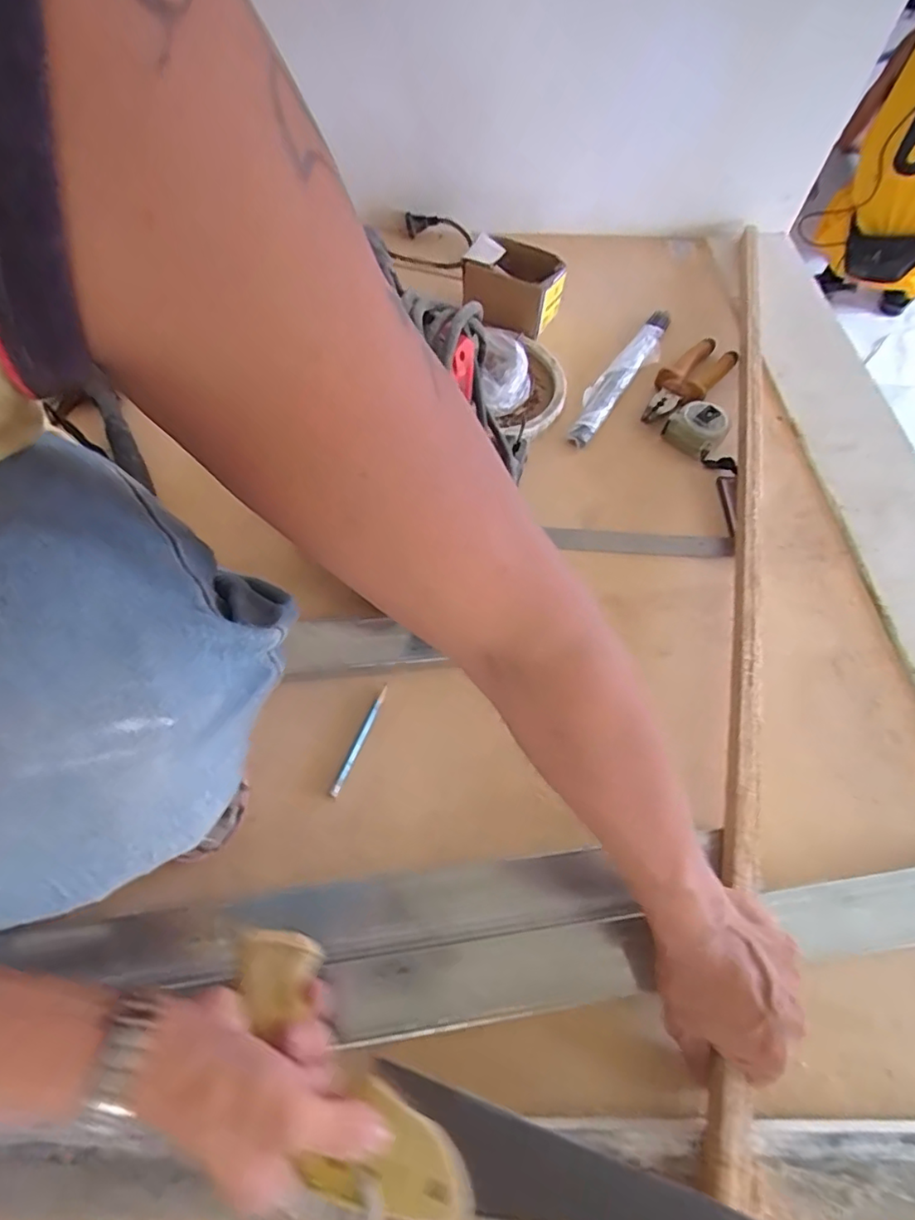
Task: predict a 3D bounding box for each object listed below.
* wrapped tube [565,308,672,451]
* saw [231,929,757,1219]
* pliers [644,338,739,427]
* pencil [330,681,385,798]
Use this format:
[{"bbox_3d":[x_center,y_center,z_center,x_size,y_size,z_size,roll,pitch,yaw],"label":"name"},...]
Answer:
[{"bbox_3d":[0.207,-0.298,0.738,0.041,0.033,0.250,32,63,14],"label":"wrapped tube"},{"bbox_3d":[0.025,0.312,0.328,0.369,0.018,0.092,26,64,4],"label":"saw"},{"bbox_3d":[0.290,-0.287,0.734,0.062,0.034,0.185,35,64,16],"label":"pliers"},{"bbox_3d":[-0.086,0.115,0.512,0.009,0.006,0.104,21,61,9],"label":"pencil"}]

